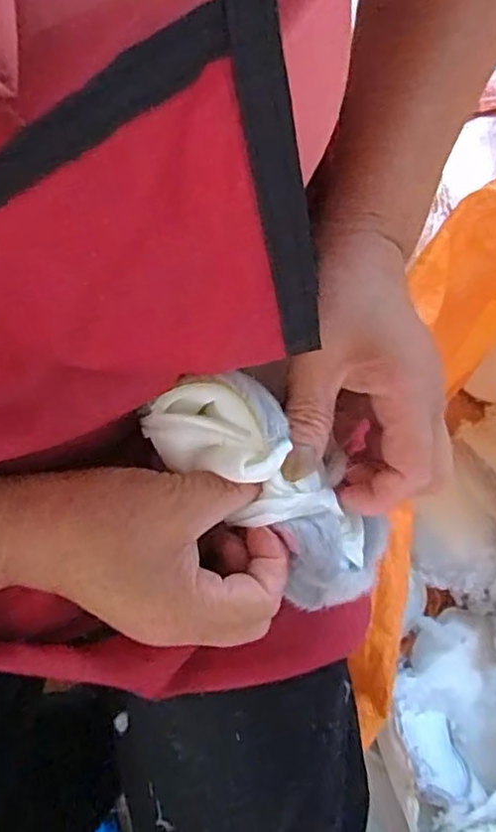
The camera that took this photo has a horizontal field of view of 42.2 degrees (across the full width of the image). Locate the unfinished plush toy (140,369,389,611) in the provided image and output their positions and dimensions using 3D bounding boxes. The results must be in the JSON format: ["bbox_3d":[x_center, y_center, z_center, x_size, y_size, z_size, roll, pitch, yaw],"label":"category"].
[{"bbox_3d":[0.017,0.031,0.296,0.062,0.032,0.133,-47,105,-13],"label":"unfinished plush toy"}]

